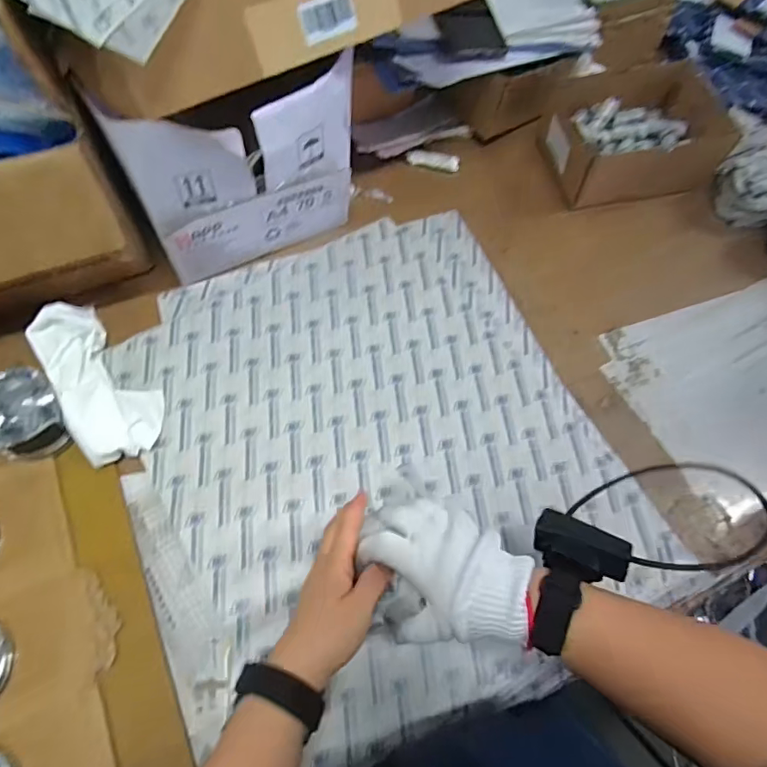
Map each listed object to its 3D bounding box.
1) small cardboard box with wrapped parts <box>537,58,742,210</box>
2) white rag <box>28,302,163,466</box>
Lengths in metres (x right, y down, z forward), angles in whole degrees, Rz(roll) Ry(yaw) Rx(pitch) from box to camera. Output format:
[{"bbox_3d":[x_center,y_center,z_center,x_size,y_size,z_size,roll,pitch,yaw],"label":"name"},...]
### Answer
[{"bbox_3d":[0.339,-0.341,0.694,0.210,0.081,0.158,-12,66,-9],"label":"small cardboard box with wrapped parts"},{"bbox_3d":[-0.300,-0.012,0.534,0.088,0.042,0.198,-29,69,-16],"label":"white rag"}]

